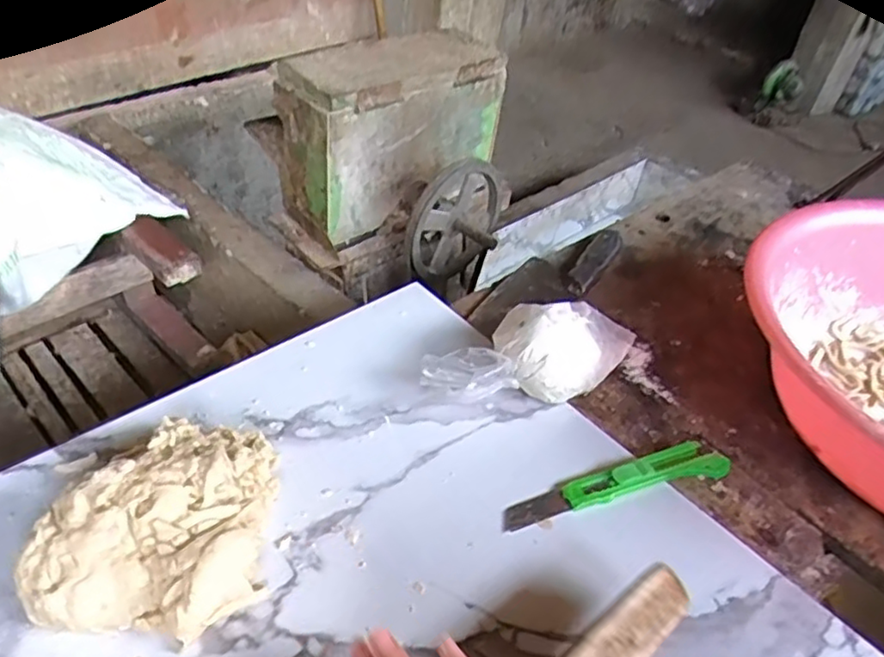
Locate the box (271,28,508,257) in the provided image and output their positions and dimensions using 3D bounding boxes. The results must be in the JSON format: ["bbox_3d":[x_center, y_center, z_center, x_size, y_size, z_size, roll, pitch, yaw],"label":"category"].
[{"bbox_3d":[-0.075,-0.316,1.066,0.357,0.225,0.142,-27,52,-35],"label":"box"}]

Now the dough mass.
[{"bbox_3d":[-0.181,0.122,0.445,0.132,0.060,0.148,6,42,-1],"label":"dough mass"}]

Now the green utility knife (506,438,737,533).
[{"bbox_3d":[0.139,0.120,0.522,0.198,0.017,0.033,-13,46,-21],"label":"green utility knife"}]

